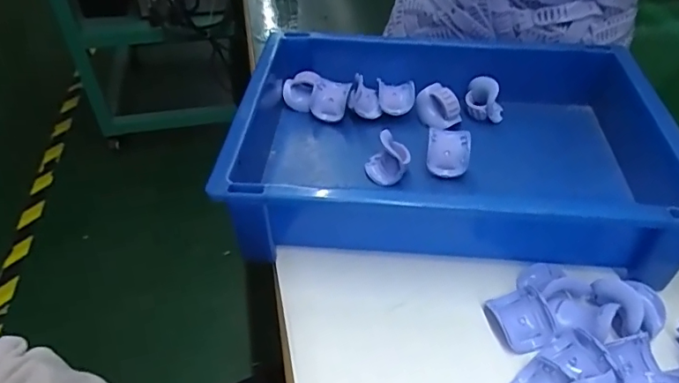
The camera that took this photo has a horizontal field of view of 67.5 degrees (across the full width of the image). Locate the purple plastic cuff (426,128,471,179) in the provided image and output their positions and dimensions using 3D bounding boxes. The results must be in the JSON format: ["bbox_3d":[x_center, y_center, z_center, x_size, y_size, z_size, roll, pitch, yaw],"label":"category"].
[{"bbox_3d":[0.083,-0.031,0.386,0.031,0.023,0.031,7,43,7],"label":"purple plastic cuff"}]

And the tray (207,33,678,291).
[{"bbox_3d":[0.078,-0.038,0.387,0.295,0.066,0.201,4,43,4],"label":"tray"}]

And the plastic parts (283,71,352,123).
[{"bbox_3d":[-0.020,-0.084,0.445,0.055,0.023,0.027,21,47,21],"label":"plastic parts"}]

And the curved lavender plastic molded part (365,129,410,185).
[{"bbox_3d":[0.037,-0.028,0.383,0.031,0.024,0.032,7,43,7],"label":"curved lavender plastic molded part"}]

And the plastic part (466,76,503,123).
[{"bbox_3d":[0.126,-0.081,0.439,0.032,0.031,0.027,14,45,14],"label":"plastic part"}]

